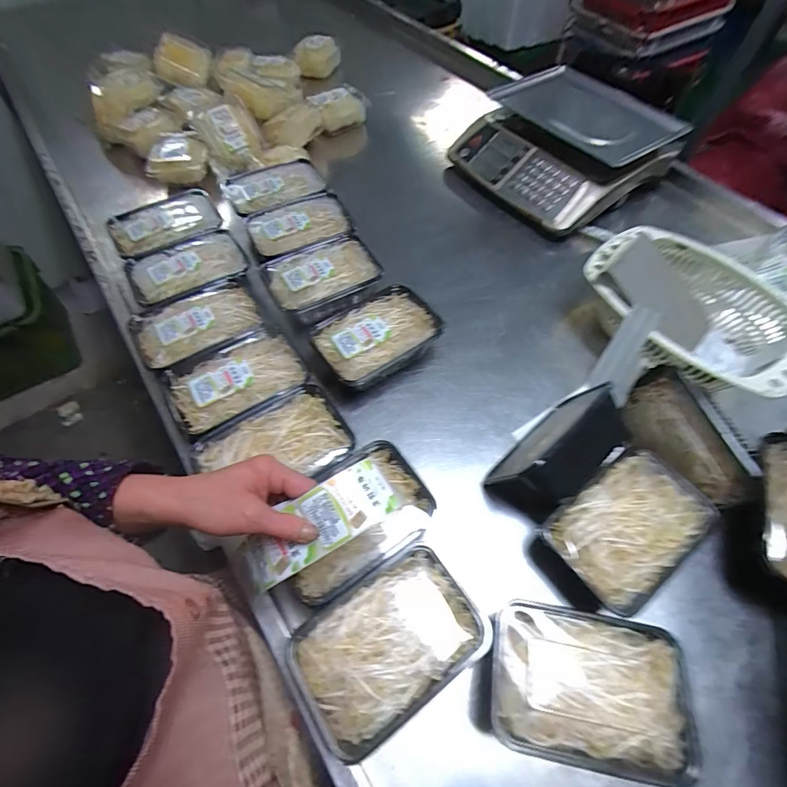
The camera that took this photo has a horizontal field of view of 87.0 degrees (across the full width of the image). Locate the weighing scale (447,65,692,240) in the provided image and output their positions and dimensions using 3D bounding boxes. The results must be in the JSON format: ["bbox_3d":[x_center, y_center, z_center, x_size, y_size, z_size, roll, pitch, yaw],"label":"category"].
[{"bbox_3d":[0.354,-0.520,0.882,0.362,0.119,0.361,-32,64,-18],"label":"weighing scale"}]

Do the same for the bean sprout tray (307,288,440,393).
[{"bbox_3d":[-0.024,-0.080,0.637,0.173,0.071,0.126,-31,64,-18],"label":"bean sprout tray"}]

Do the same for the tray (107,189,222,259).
[{"bbox_3d":[-0.400,-0.302,0.725,0.174,0.026,0.124,-23,62,-14],"label":"tray"}]

